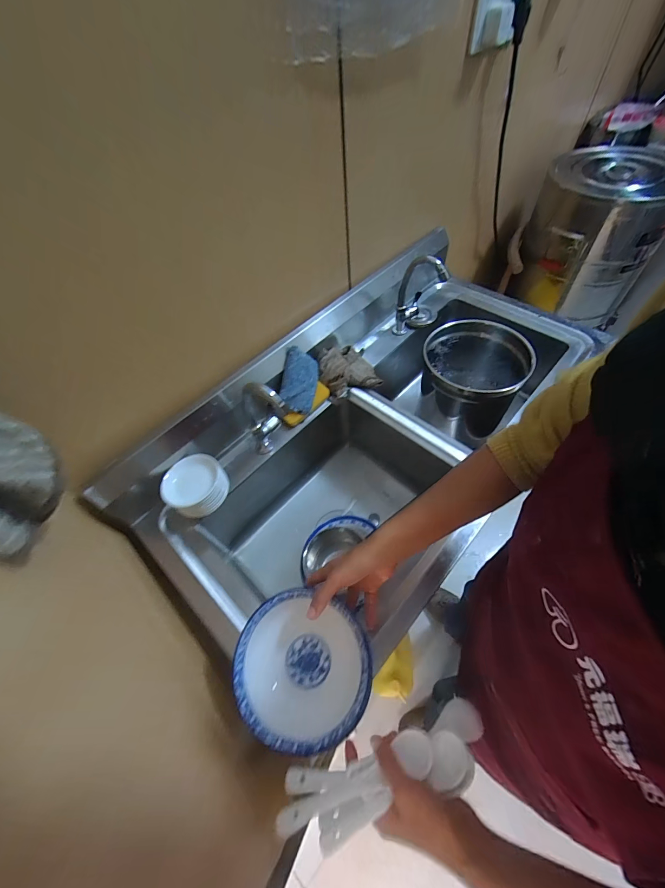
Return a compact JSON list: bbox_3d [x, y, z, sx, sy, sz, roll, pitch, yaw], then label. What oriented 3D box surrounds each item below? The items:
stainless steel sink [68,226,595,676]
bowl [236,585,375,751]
[{"bbox_3d":[0.128,-0.034,0.750,0.502,0.293,0.983,39,68,24],"label":"stainless steel sink"},{"bbox_3d":[-0.035,0.268,0.413,0.155,0.056,0.149,-2,58,3],"label":"bowl"}]

